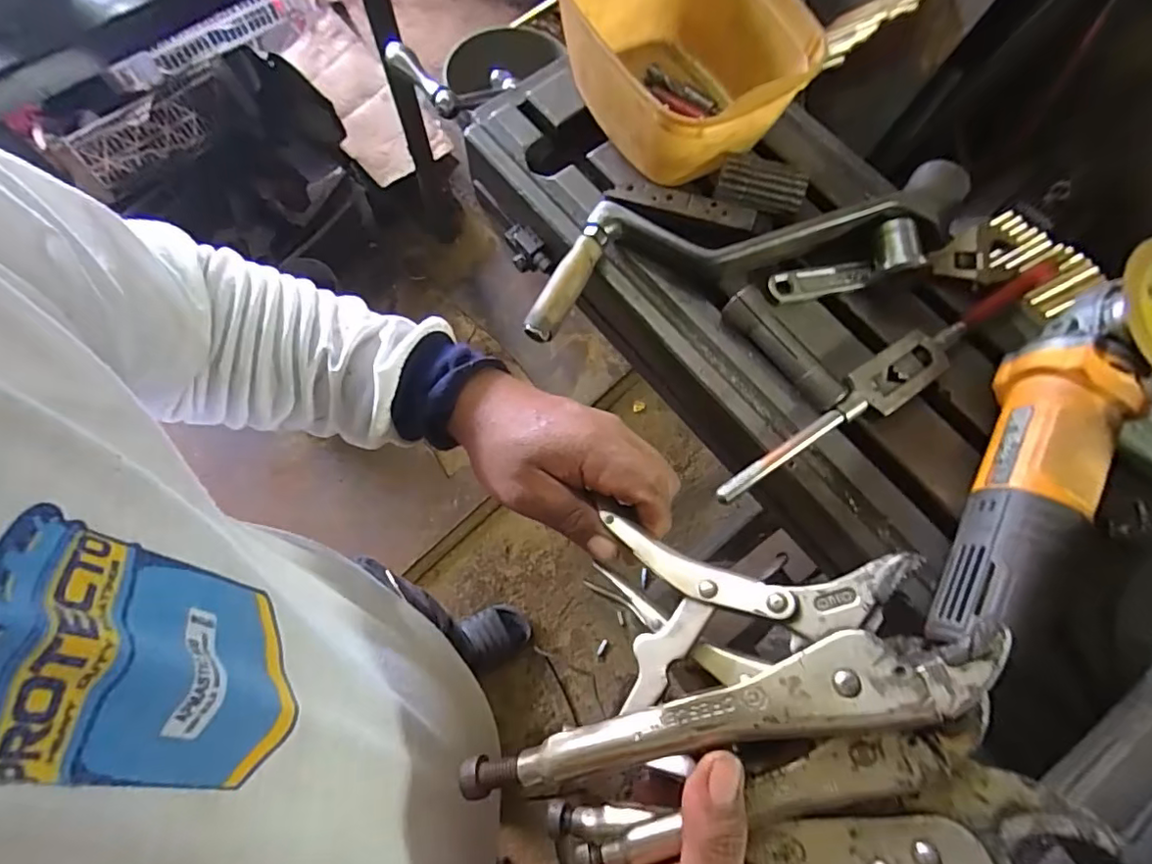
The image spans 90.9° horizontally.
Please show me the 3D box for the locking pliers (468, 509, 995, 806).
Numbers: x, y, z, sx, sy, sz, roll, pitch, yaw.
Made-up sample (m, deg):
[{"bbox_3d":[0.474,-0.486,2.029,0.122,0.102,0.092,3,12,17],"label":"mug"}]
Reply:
[{"bbox_3d":[0.058,0.094,0.261,0.214,0.032,0.106,-13,52,17],"label":"locking pliers"}]

